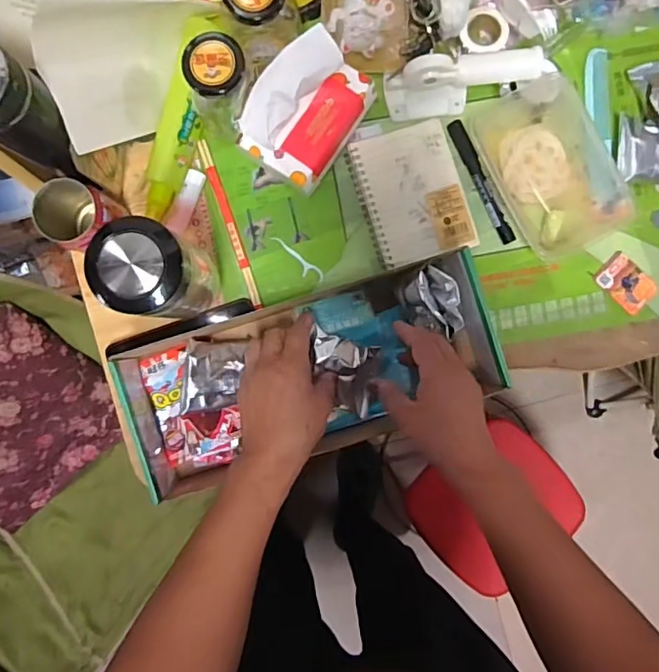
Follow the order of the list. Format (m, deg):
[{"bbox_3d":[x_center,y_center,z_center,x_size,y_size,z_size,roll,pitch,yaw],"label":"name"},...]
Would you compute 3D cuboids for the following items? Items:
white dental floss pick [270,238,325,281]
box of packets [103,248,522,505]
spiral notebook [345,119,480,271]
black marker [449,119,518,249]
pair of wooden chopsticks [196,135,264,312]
[{"bbox_3d":[-0.036,-0.081,0.589,0.070,0.004,0.017,37,91,0],"label":"white dental floss pick"},{"bbox_3d":[-0.021,0.036,0.554,0.361,0.098,0.159,-20,90,3],"label":"box of packets"},{"bbox_3d":[0.087,-0.149,0.578,0.104,0.013,0.137,-18,90,1],"label":"spiral notebook"},{"bbox_3d":[0.159,-0.161,0.574,0.015,0.008,0.139,-25,90,1],"label":"black marker"},{"bbox_3d":[-0.106,-0.119,0.588,0.011,0.006,0.188,-19,90,1],"label":"pair of wooden chopsticks"}]

